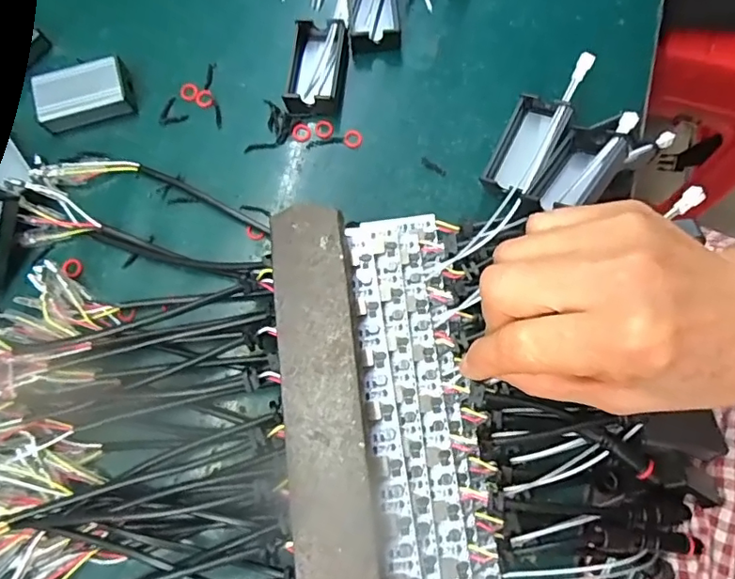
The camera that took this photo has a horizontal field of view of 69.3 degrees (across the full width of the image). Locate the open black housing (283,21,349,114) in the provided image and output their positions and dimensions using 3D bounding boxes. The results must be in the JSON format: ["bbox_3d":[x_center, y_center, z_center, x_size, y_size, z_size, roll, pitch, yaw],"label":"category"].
[{"bbox_3d":[-0.029,-0.127,0.306,0.032,0.015,0.053,5,77,2],"label":"open black housing"}]

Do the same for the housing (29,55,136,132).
[{"bbox_3d":[-0.161,-0.111,0.302,0.051,0.017,0.029,-17,77,-3],"label":"housing"}]

